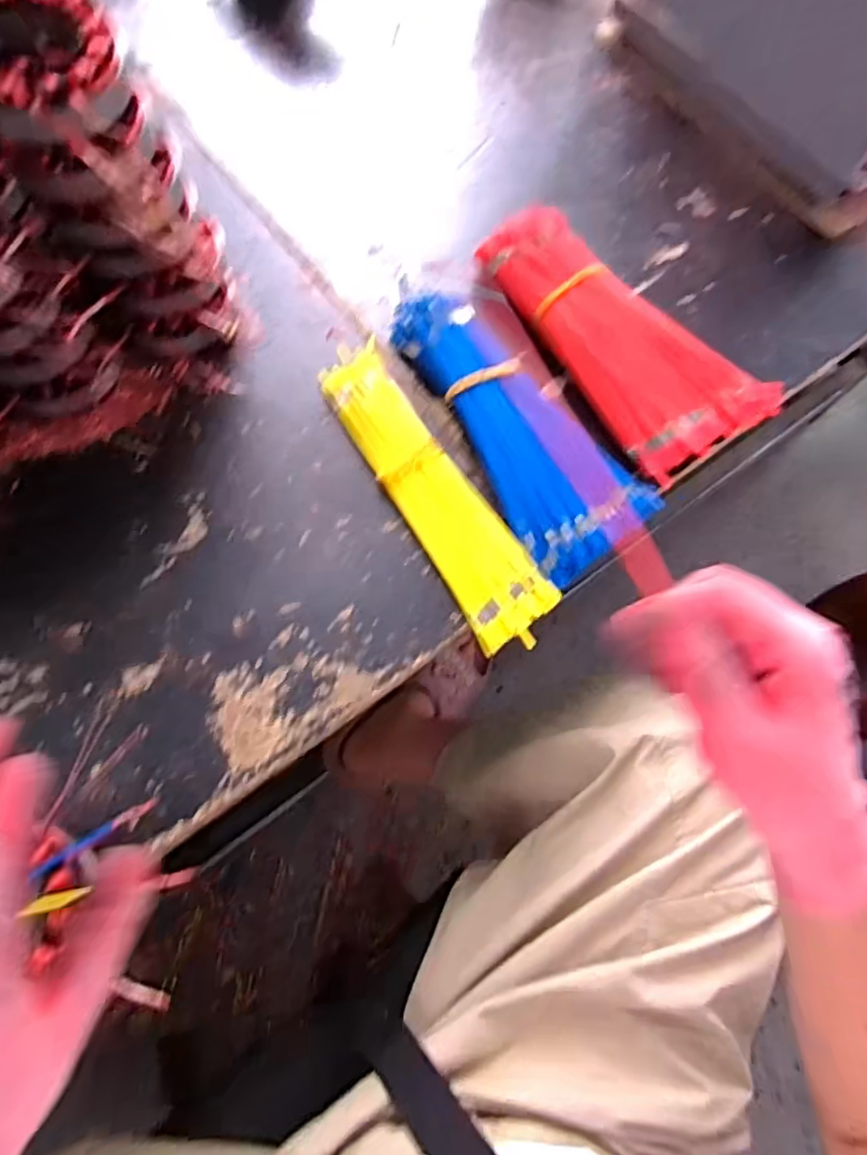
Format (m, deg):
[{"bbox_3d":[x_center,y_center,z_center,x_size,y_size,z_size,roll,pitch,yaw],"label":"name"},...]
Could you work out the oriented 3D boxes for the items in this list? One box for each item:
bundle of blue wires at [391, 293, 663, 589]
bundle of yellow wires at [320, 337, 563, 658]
[{"bbox_3d":[0.058,-0.117,0.464,0.093,0.033,0.238,-31,76,-17],"label":"bundle of blue wires"},{"bbox_3d":[0.000,-0.065,0.448,0.059,0.022,0.243,-28,75,-16],"label":"bundle of yellow wires"}]

